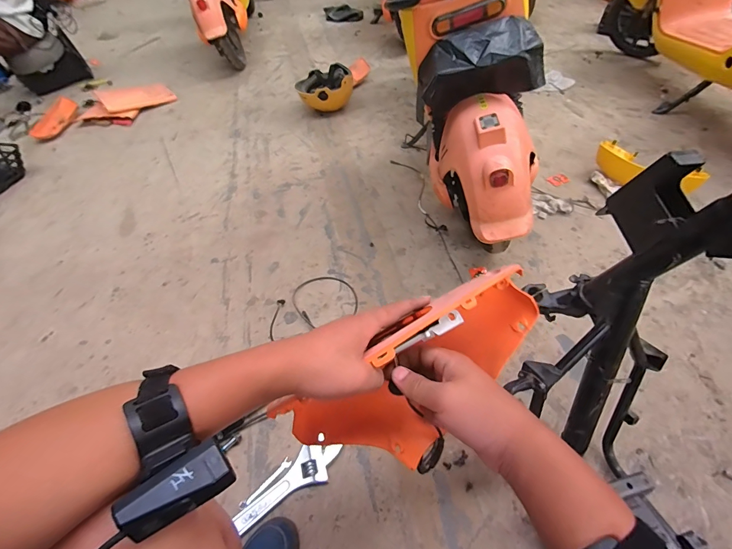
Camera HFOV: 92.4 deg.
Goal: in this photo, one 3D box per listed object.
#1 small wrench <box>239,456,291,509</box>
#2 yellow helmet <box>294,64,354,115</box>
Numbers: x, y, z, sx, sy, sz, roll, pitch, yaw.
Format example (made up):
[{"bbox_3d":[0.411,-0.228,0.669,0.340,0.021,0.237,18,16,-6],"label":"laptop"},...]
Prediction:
[{"bbox_3d":[-0.195,0.408,0.686,0.017,0.006,0.113,37,62,27],"label":"small wrench"},{"bbox_3d":[-0.191,-0.849,1.641,0.216,0.162,0.215,-38,60,-24],"label":"yellow helmet"}]

